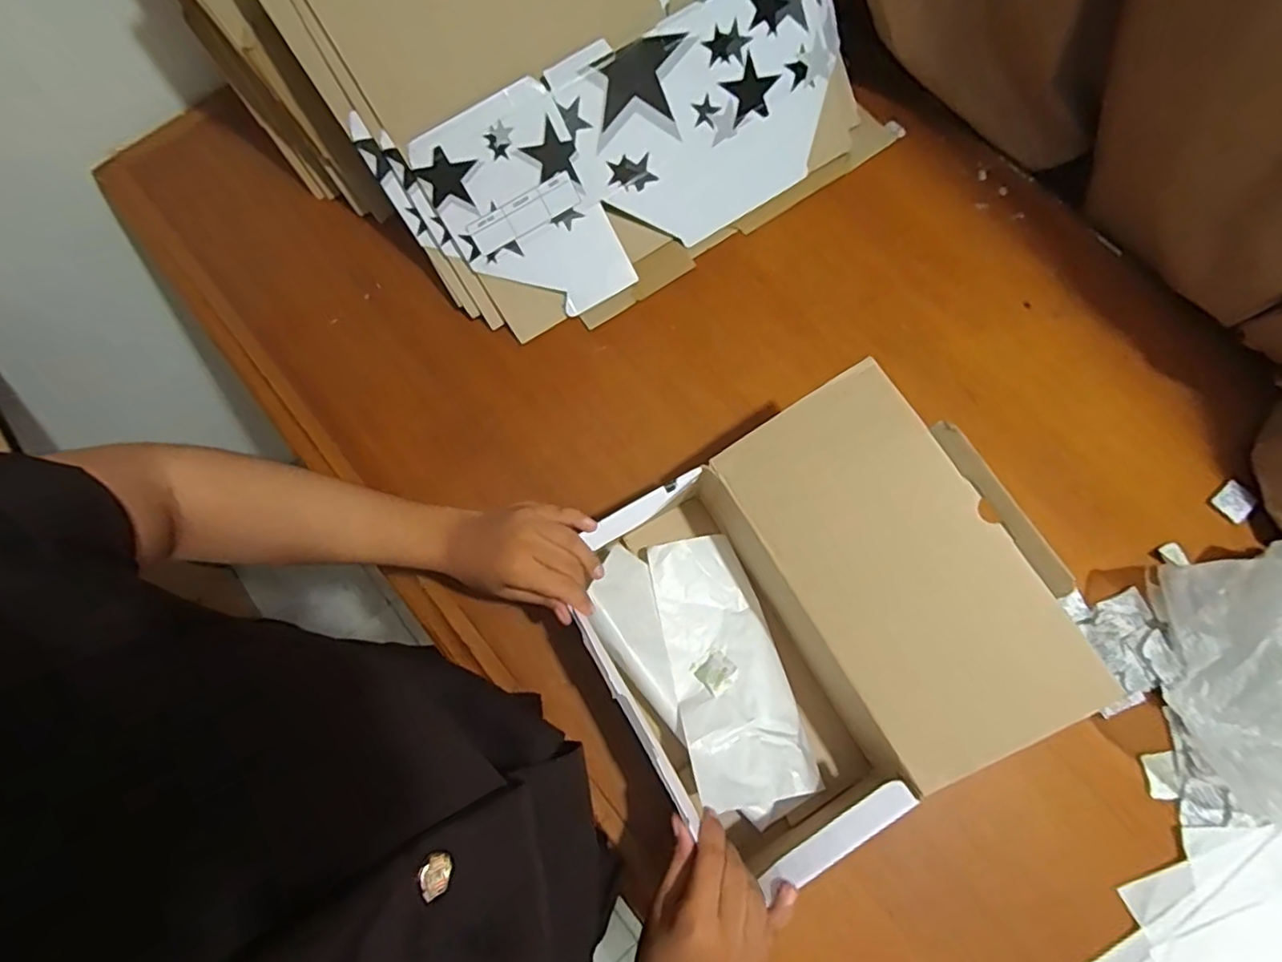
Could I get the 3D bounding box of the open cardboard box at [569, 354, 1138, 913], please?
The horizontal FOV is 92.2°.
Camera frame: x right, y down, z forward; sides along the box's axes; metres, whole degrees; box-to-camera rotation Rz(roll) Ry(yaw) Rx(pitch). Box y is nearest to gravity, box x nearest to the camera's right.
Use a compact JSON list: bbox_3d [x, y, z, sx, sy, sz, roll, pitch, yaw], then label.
[{"bbox_3d":[0.122,0.106,0.475,0.290,0.152,0.276,-32,76,-7],"label":"open cardboard box"}]

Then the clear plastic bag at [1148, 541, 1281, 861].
[{"bbox_3d":[0.496,0.157,0.468,0.190,0.130,0.202,-12,74,-2],"label":"clear plastic bag"}]

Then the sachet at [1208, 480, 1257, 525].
[{"bbox_3d":[0.547,0.019,0.569,0.035,0.008,0.029,-36,76,-8],"label":"sachet"}]

